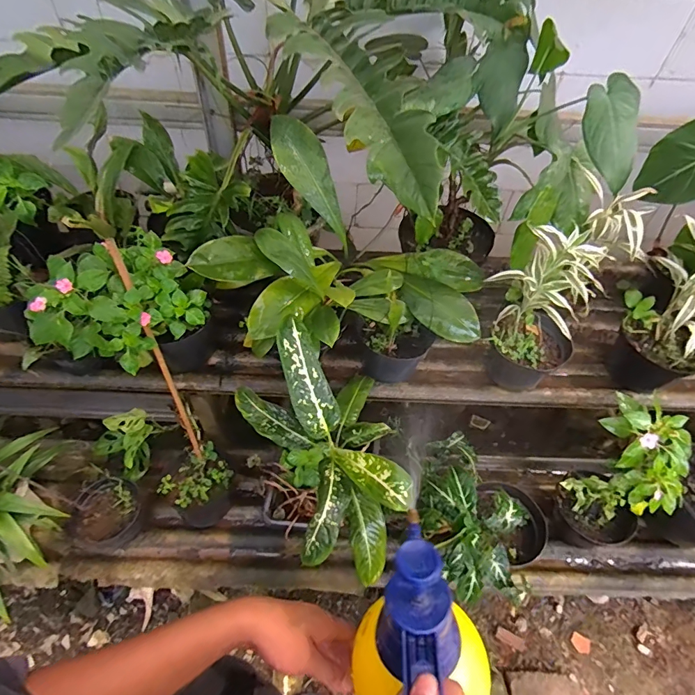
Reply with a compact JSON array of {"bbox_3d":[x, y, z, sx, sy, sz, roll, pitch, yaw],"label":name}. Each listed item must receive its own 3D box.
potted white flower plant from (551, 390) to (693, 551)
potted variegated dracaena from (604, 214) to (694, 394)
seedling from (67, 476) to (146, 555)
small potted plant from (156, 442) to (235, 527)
[{"bbox_3d":[0.587,0.293,0.954,0.190,0.367,0.216,5,52,1],"label":"potted white flower plant"},{"bbox_3d":[0.718,-0.070,0.897,0.173,0.355,0.187,1,52,-2],"label":"potted variegated dracaena"},{"bbox_3d":[-0.571,0.409,1.016,0.144,0.094,0.154,1,52,-2],"label":"seedling"},{"bbox_3d":[-0.365,0.348,1.053,0.146,0.142,0.155,30,57,19],"label":"small potted plant"}]

